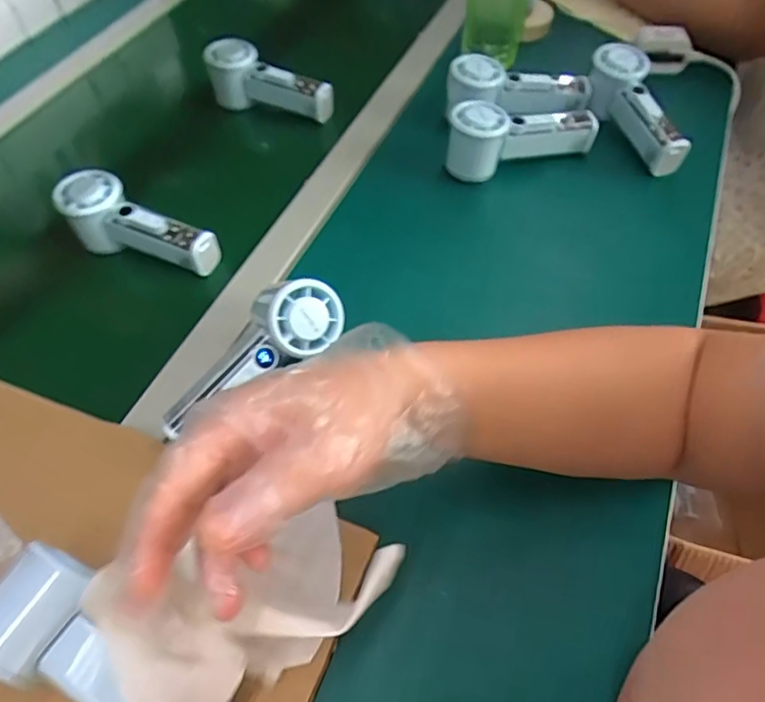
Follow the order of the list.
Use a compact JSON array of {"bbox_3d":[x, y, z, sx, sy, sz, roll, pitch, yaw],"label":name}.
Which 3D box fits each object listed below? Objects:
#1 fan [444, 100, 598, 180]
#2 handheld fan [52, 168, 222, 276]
[{"bbox_3d":[0.139,-0.222,0.565,0.152,0.061,0.053,-21,56,-11],"label":"fan"},{"bbox_3d":[-0.225,-0.113,0.510,0.144,0.059,0.054,25,60,20],"label":"handheld fan"}]

